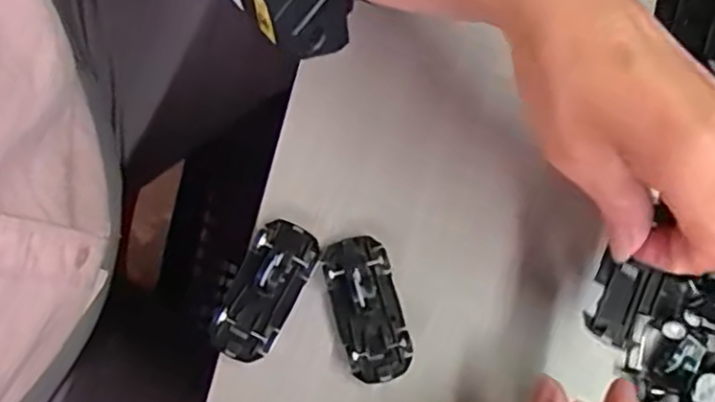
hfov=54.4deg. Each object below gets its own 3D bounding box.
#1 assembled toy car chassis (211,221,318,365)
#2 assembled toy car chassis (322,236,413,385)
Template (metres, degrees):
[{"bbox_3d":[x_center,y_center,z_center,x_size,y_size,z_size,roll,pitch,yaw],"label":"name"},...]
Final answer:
[{"bbox_3d":[-0.043,0.040,0.314,0.030,0.010,0.064,27,81,5],"label":"assembled toy car chassis"},{"bbox_3d":[0.004,0.049,0.312,0.031,0.009,0.065,-14,80,-2],"label":"assembled toy car chassis"}]

